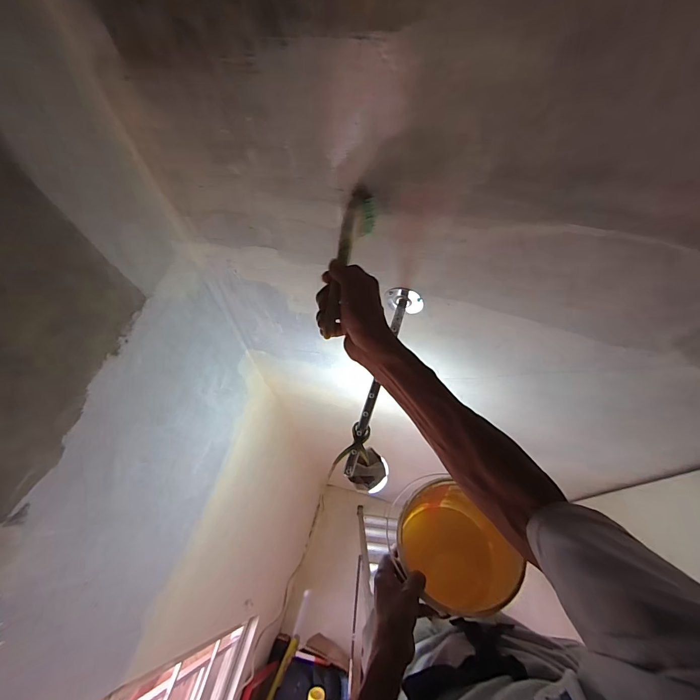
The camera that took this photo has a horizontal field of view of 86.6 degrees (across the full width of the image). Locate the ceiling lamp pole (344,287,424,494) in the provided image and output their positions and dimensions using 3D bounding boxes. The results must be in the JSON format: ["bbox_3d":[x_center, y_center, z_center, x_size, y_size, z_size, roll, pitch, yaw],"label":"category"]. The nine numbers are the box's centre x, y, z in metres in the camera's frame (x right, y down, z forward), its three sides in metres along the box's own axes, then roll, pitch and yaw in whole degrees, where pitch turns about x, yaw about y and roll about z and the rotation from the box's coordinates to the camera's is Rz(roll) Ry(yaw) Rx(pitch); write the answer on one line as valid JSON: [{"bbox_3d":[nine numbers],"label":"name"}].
[{"bbox_3d":[0.060,0.073,0.621,0.073,0.118,0.357,13,90,10],"label":"ceiling lamp pole"}]

